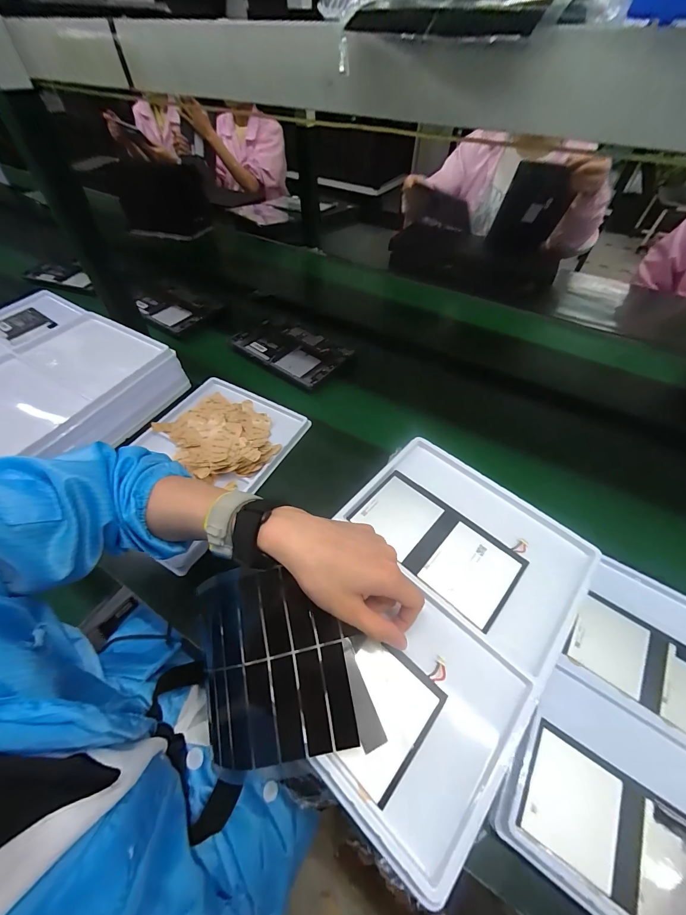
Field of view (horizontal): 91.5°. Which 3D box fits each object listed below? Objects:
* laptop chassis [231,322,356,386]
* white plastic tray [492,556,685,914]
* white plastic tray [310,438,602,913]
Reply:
[{"bbox_3d":[-0.119,-0.250,0.761,0.260,0.024,0.147,33,58,22],"label":"laptop chassis"},{"bbox_3d":[0.330,0.285,0.339,0.231,0.032,0.328,33,58,21],"label":"white plastic tray"},{"bbox_3d":[0.082,0.138,0.333,0.236,0.023,0.321,36,59,23],"label":"white plastic tray"}]

